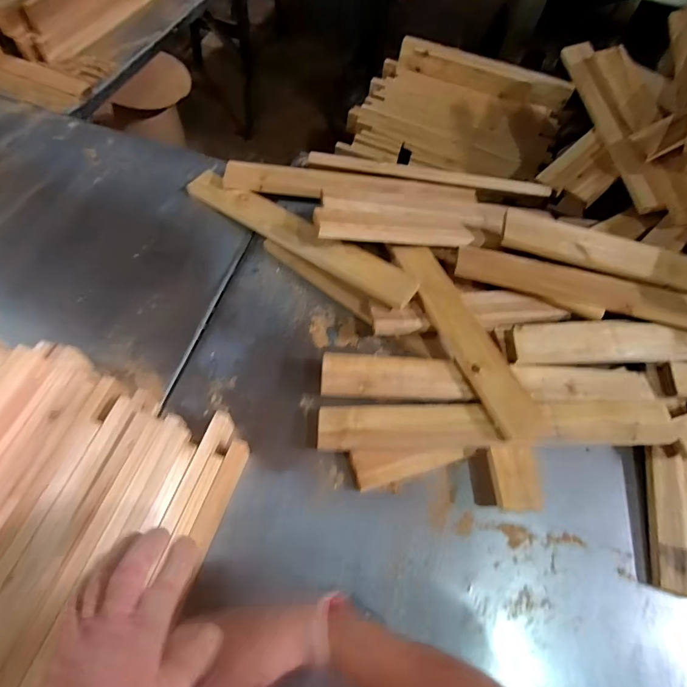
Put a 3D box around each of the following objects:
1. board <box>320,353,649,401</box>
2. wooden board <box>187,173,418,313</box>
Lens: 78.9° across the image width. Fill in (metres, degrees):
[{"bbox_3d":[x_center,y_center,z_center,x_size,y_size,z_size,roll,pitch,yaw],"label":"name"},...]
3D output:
[{"bbox_3d":[0.219,0.057,0.632,0.502,0.030,0.063,3,61,-4],"label":"board"},{"bbox_3d":[-0.090,-0.200,0.752,0.490,0.015,0.065,31,78,18],"label":"wooden board"}]

